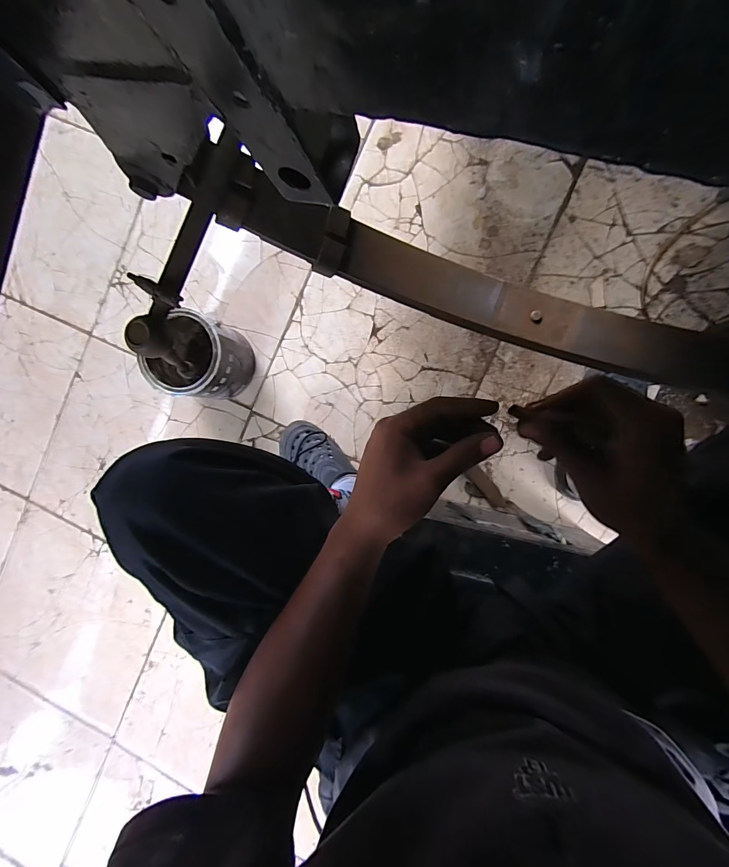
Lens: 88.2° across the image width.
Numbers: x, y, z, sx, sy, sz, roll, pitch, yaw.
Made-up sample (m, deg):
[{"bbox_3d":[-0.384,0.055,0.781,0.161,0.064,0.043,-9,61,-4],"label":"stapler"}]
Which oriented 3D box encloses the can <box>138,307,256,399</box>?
[{"bbox_3d":[-0.309,-0.141,0.708,0.144,0.160,0.140,0,93,6],"label":"can"}]

